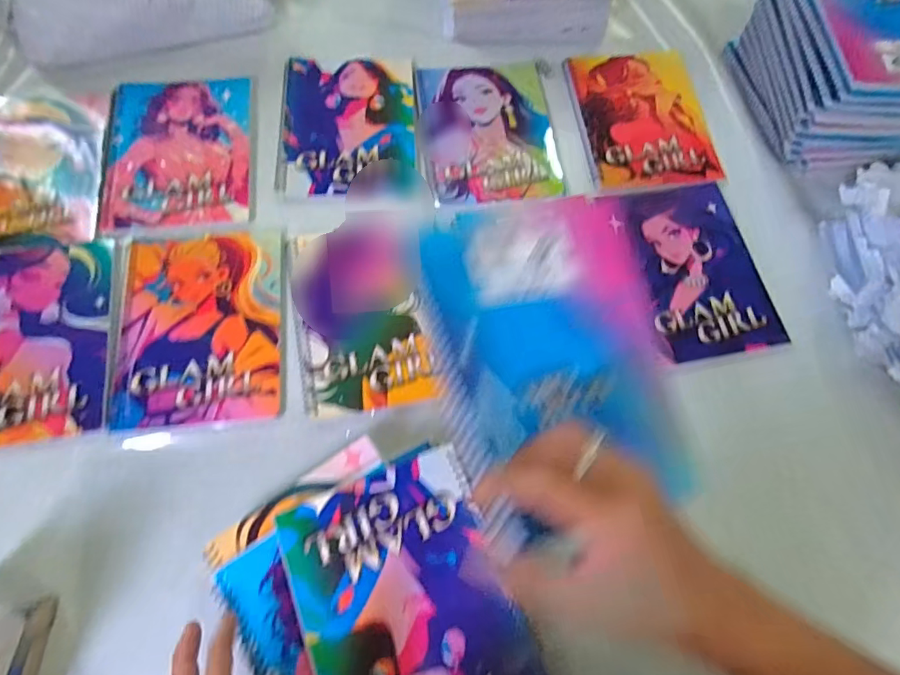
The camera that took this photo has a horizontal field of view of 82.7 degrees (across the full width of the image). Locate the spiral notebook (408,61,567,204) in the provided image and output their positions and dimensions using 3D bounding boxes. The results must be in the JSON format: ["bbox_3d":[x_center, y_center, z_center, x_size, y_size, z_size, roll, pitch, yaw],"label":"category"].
[{"bbox_3d":[0.043,-0.239,0.588,0.151,0.006,0.200,-6,69,-5],"label":"spiral notebook"}]

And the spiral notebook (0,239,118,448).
[{"bbox_3d":[-0.389,0.002,0.471,0.145,0.008,0.190,-8,69,-5],"label":"spiral notebook"}]

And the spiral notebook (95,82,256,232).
[{"bbox_3d":[-0.296,-0.206,0.559,0.153,0.006,0.198,-6,69,-5],"label":"spiral notebook"}]

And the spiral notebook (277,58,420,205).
[{"bbox_3d":[-0.114,-0.241,0.581,0.149,0.007,0.195,-2,69,-3],"label":"spiral notebook"}]

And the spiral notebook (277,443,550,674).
[{"bbox_3d":[-0.028,0.195,0.363,0.144,0.005,0.196,-20,71,-10],"label":"spiral notebook"}]

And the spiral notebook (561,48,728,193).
[{"bbox_3d":[0.227,-0.264,0.603,0.152,0.006,0.210,-6,69,-5],"label":"spiral notebook"}]

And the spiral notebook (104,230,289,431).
[{"bbox_3d":[-0.235,-0.015,0.485,0.148,0.005,0.192,-5,69,-4],"label":"spiral notebook"}]

